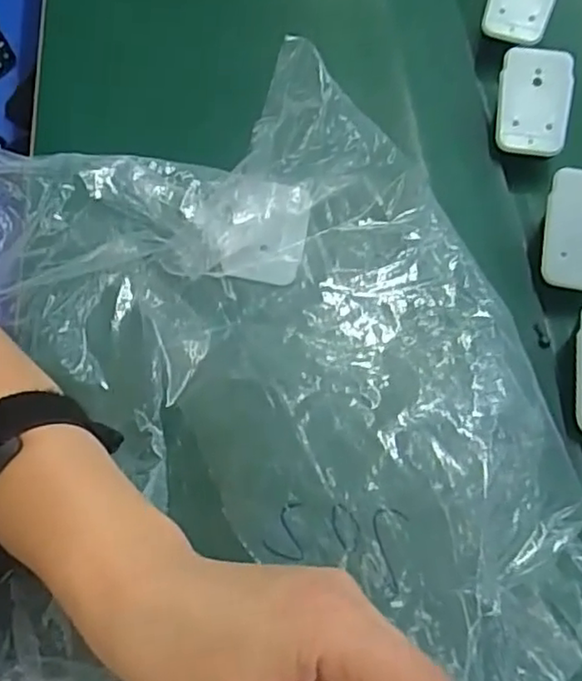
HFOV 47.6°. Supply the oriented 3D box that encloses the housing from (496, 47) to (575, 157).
[{"bbox_3d":[0.153,-0.150,0.414,0.044,0.006,0.067,9,87,7],"label":"housing"}]

